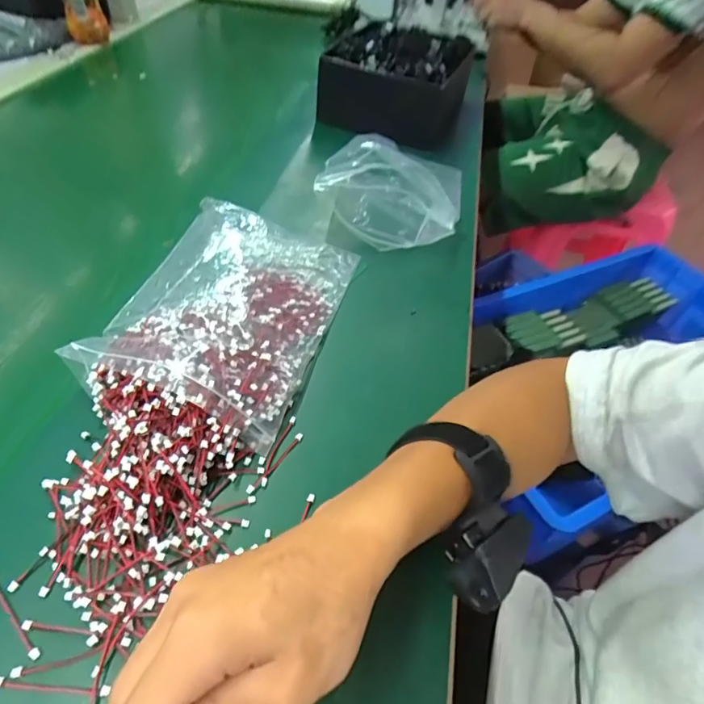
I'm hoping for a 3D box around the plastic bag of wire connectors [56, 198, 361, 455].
[{"bbox_3d":[-0.102,-0.050,0.416,0.164,0.042,0.252,15,48,7],"label":"plastic bag of wire connectors"}]

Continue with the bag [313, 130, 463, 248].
[{"bbox_3d":[0.043,-0.168,0.515,0.155,0.089,0.070,6,48,-1],"label":"bag"}]

